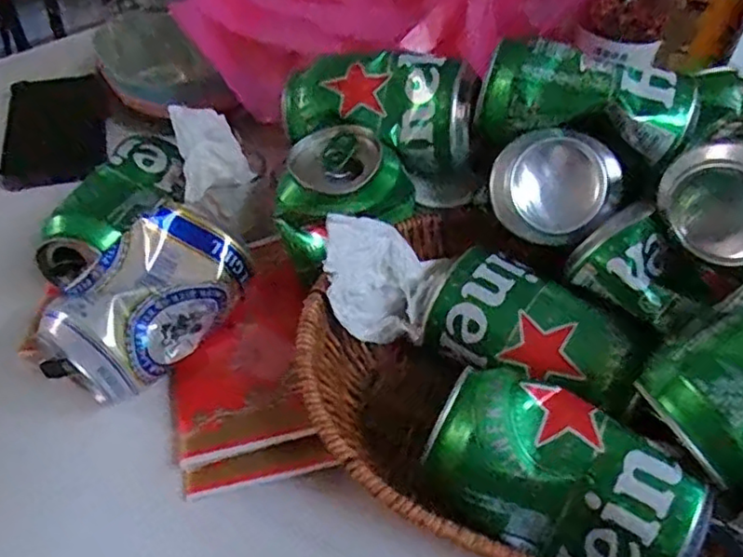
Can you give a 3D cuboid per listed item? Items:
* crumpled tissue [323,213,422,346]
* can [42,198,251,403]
[{"bbox_3d":[0.002,0.002,0.335,0.052,0.072,0.030,-7,45,-11],"label":"crumpled tissue"},{"bbox_3d":[-0.122,0.012,0.345,0.071,0.056,0.116,37,70,21],"label":"can"}]

